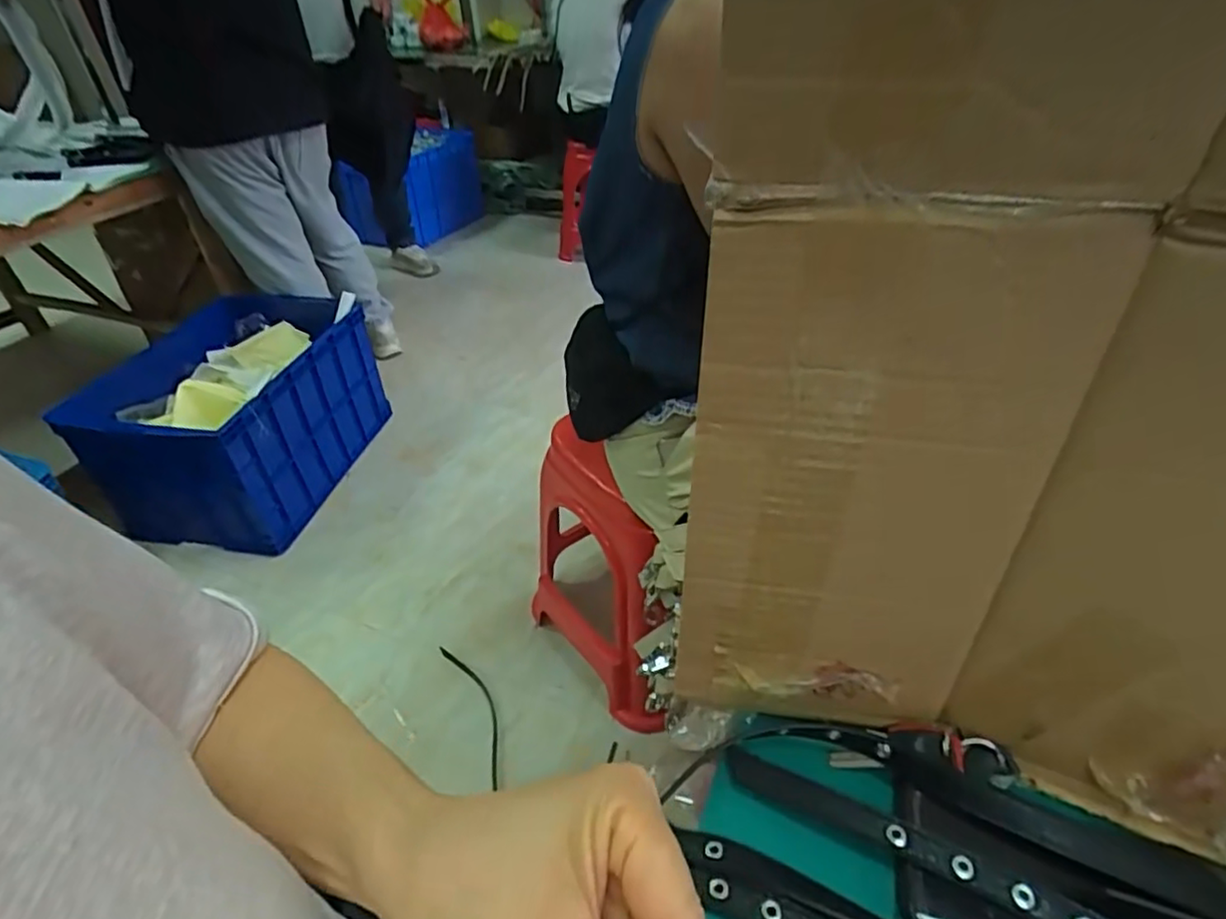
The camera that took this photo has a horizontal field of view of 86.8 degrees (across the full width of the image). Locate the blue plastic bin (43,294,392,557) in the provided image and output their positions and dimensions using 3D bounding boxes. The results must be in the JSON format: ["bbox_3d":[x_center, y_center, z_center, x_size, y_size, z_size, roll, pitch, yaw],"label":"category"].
[{"bbox_3d":[-0.854,-0.115,1.543,0.390,0.345,0.512,6,41,12],"label":"blue plastic bin"}]

